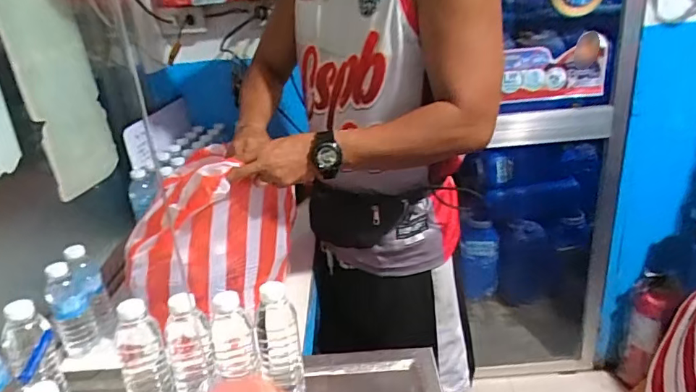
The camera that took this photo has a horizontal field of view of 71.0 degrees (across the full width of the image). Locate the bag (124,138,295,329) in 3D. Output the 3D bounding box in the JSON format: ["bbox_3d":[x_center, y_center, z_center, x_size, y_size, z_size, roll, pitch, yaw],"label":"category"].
[{"bbox_3d":[-0.235,0.050,0.830,0.261,0.275,0.145,-2,23,6],"label":"bag"}]

